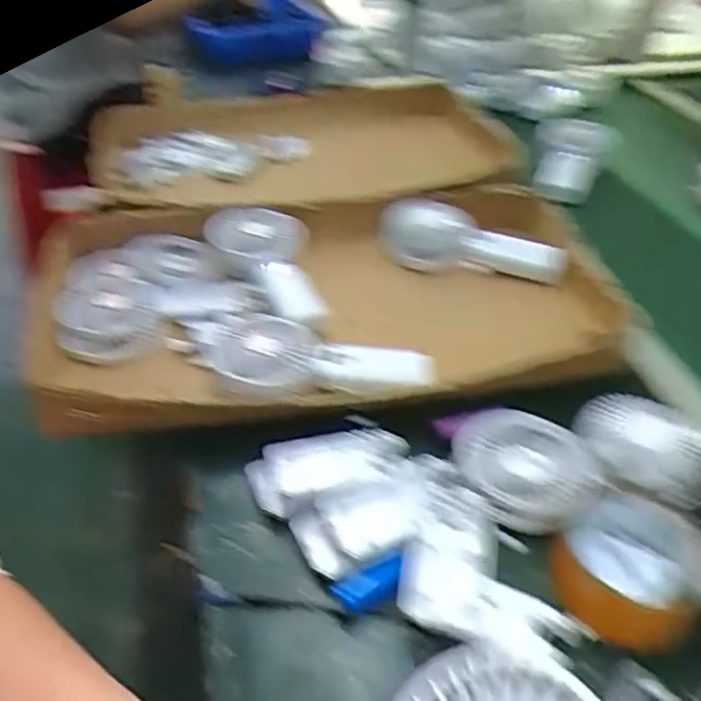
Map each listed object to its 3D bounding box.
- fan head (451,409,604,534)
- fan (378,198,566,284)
[{"bbox_3d":[0.128,0.086,0.511,0.103,0.036,0.099,1,39,0],"label":"fan head"},{"bbox_3d":[0.129,-0.117,0.750,0.193,0.057,0.078,9,40,10],"label":"fan"}]

